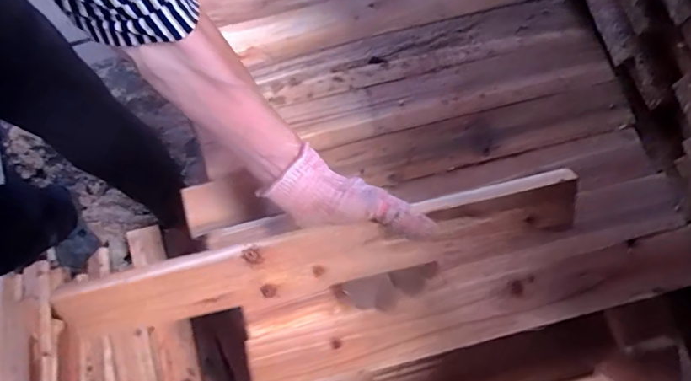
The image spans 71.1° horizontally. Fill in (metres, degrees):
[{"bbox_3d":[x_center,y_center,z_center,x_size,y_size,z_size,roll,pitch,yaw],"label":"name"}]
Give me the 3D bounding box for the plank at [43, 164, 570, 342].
[{"bbox_3d":[-0.027,0.068,0.462,0.477,0.086,0.017,-11,28,1],"label":"plank"}]

